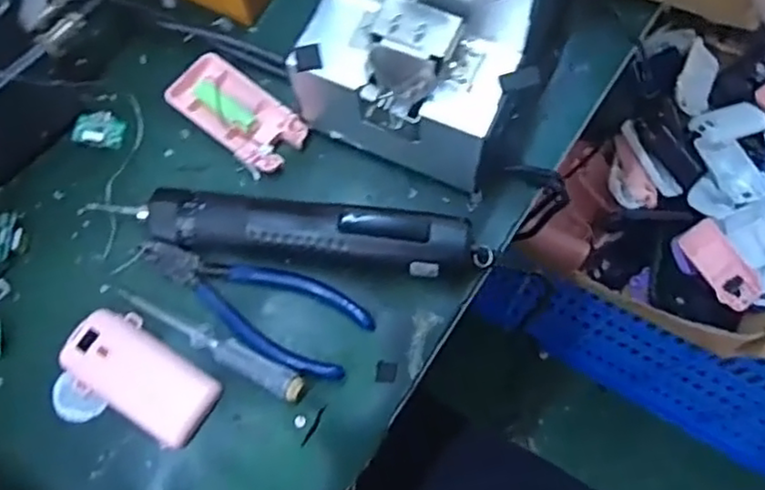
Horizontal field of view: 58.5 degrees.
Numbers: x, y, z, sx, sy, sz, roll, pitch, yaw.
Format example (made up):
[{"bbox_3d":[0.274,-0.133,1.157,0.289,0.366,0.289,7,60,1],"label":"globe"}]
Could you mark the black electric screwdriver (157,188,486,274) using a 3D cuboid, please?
[{"bbox_3d":[-0.040,-0.005,0.419,0.204,0.037,0.038,5,72,3],"label":"black electric screwdriver"}]

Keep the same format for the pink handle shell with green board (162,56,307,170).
[{"bbox_3d":[-0.099,-0.090,0.462,0.095,0.013,0.046,38,76,13],"label":"pink handle shell with green board"}]

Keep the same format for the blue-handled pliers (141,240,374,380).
[{"bbox_3d":[-0.082,0.032,0.426,0.148,0.011,0.057,26,74,10],"label":"blue-handled pliers"}]

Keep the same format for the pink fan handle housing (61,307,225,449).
[{"bbox_3d":[-0.144,0.077,0.404,0.092,0.012,0.049,29,75,11],"label":"pink fan handle housing"}]

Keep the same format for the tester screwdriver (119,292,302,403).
[{"bbox_3d":[-0.103,0.058,0.413,0.126,0.011,0.016,27,74,10],"label":"tester screwdriver"}]

